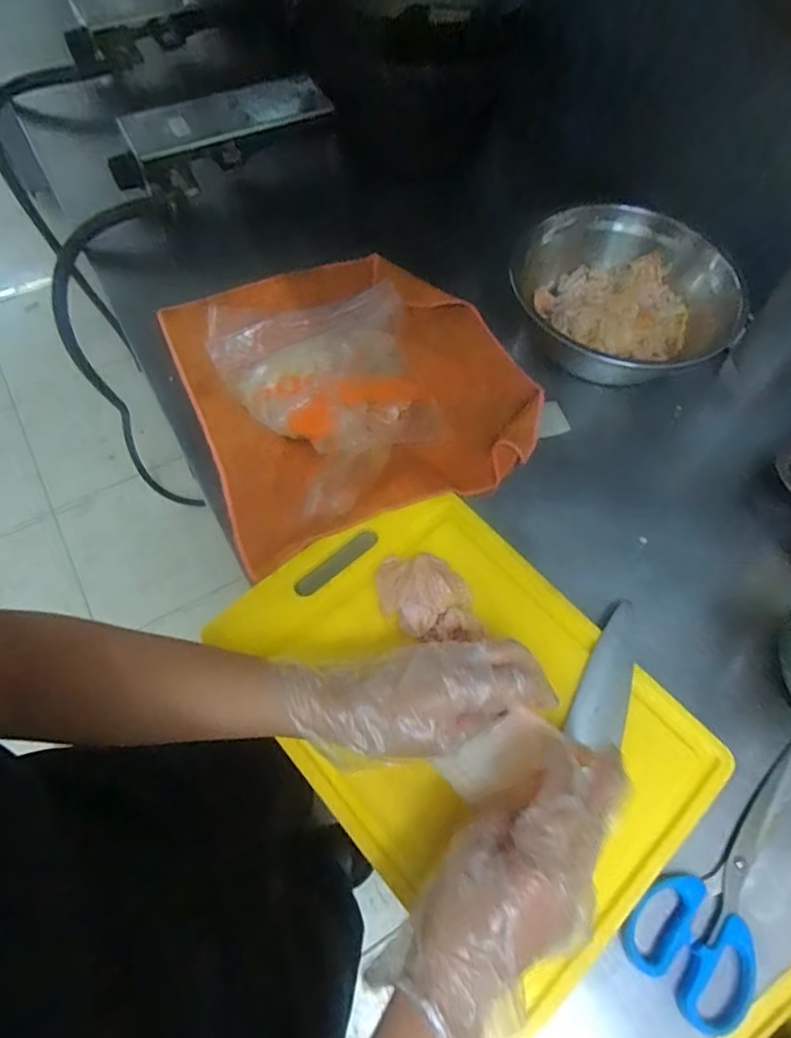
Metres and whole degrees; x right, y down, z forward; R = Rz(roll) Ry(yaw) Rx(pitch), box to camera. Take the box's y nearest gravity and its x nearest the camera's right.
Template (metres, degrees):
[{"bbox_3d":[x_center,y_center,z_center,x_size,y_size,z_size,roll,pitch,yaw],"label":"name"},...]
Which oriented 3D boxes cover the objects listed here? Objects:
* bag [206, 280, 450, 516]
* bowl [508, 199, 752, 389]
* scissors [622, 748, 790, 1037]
[{"bbox_3d":[-0.065,-0.127,0.511,0.191,0.090,0.221,-12,65,-9],"label":"bag"},{"bbox_3d":[0.234,-0.235,0.581,0.173,0.096,0.191,-13,65,-9],"label":"bowl"},{"bbox_3d":[0.245,0.240,0.390,0.202,0.009,0.076,-40,71,-20],"label":"scissors"}]

